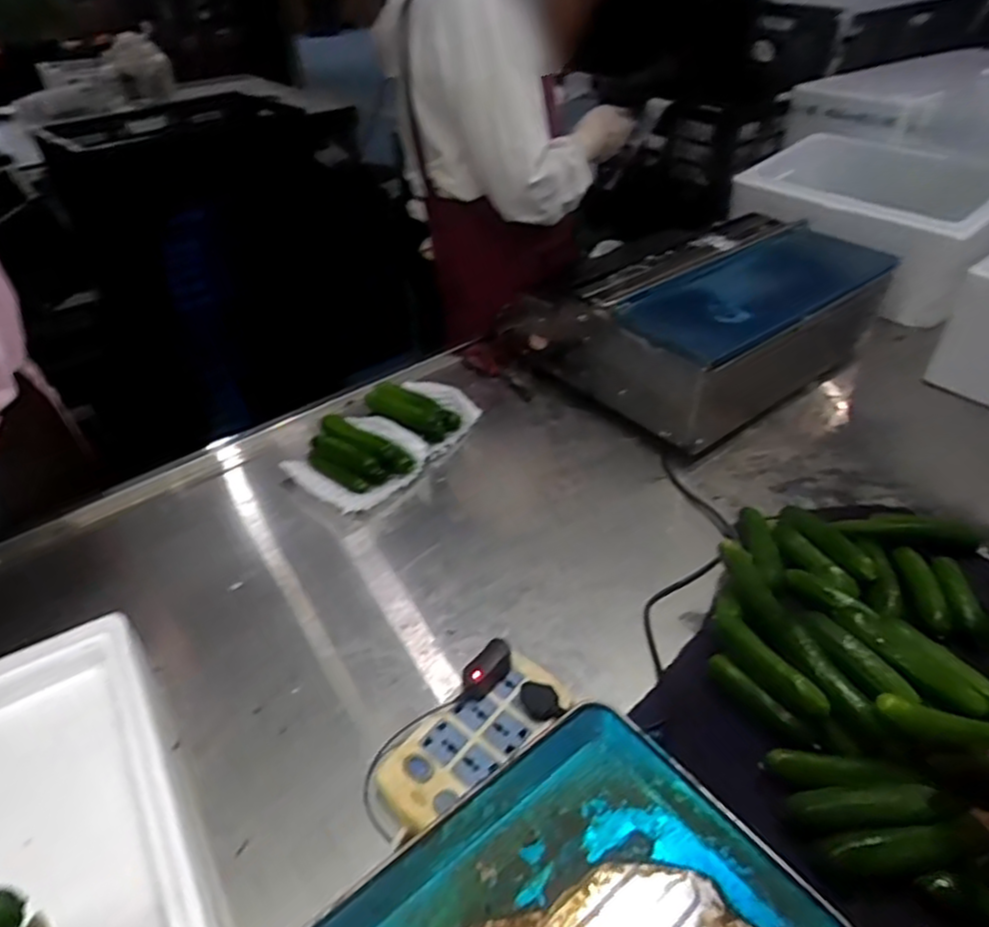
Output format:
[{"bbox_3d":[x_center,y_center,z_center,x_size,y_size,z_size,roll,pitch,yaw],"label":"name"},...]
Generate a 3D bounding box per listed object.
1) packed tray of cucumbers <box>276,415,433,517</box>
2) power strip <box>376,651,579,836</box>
[{"bbox_3d":[-0.192,-0.011,0.921,0.139,0.063,0.155,30,48,33],"label":"packed tray of cucumbers"},{"bbox_3d":[-0.016,0.257,0.617,0.199,0.036,0.094,-31,47,-32],"label":"power strip"}]

